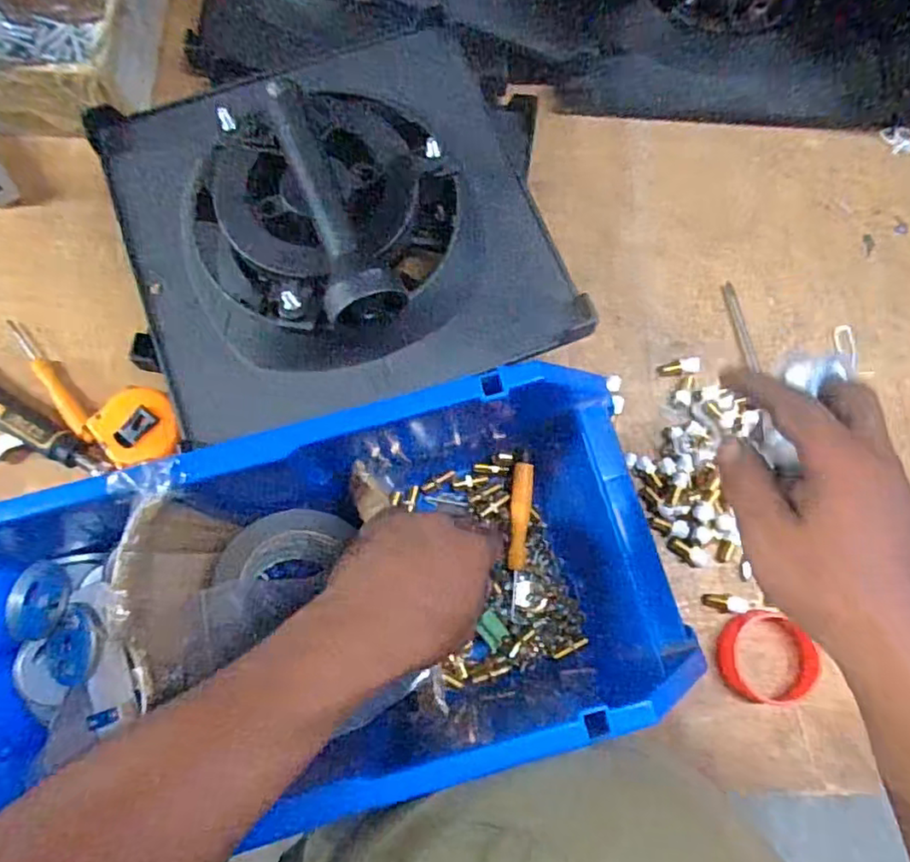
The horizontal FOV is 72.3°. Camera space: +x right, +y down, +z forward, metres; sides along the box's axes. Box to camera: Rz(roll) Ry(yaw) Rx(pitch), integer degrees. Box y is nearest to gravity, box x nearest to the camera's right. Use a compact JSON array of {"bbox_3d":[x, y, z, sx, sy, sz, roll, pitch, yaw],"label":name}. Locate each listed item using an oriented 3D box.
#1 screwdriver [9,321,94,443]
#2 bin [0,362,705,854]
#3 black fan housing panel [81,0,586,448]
[{"bbox_3d":[-0.339,-0.043,0.519,0.016,0.013,0.133,-36,79,-9],"label":"screwdriver"},{"bbox_3d":[-0.098,0.101,0.392,0.452,0.173,0.216,-11,76,-17],"label":"bin"},{"bbox_3d":[-0.089,-0.159,0.432,0.298,0.093,0.279,-19,78,-5],"label":"black fan housing panel"}]

